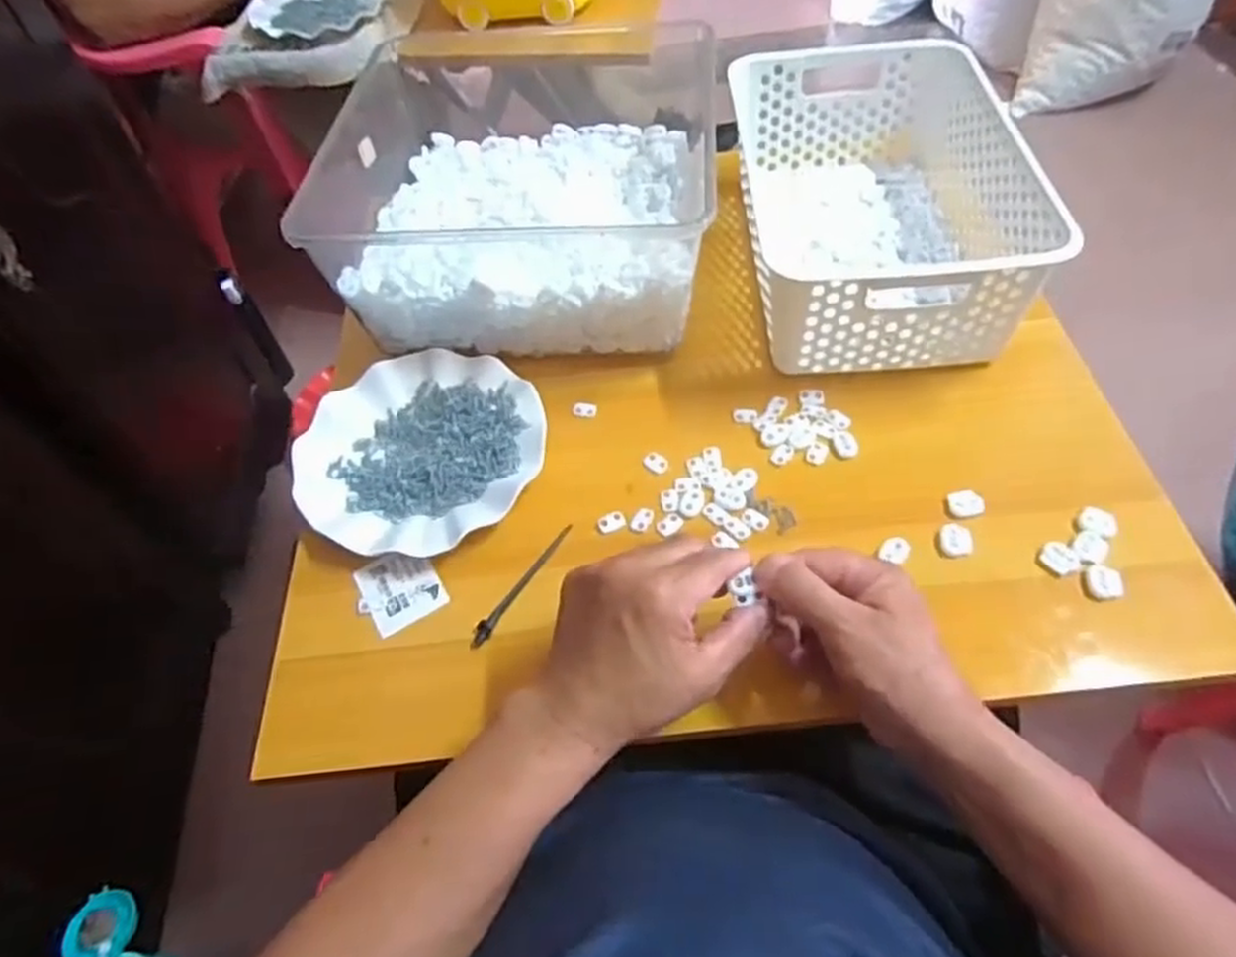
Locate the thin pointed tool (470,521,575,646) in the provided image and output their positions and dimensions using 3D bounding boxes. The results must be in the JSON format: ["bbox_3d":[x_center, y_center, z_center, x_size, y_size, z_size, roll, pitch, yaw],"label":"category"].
[{"bbox_3d":[-0.065,0.069,0.508,0.011,0.006,0.104,26,60,22],"label":"thin pointed tool"}]

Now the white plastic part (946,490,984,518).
[{"bbox_3d":[0.235,0.017,0.513,0.021,0.009,0.019,8,55,11],"label":"white plastic part"}]

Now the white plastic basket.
[{"bbox_3d":[0.210,-0.229,0.634,0.206,0.113,0.308,-4,53,2],"label":"white plastic basket"}]

